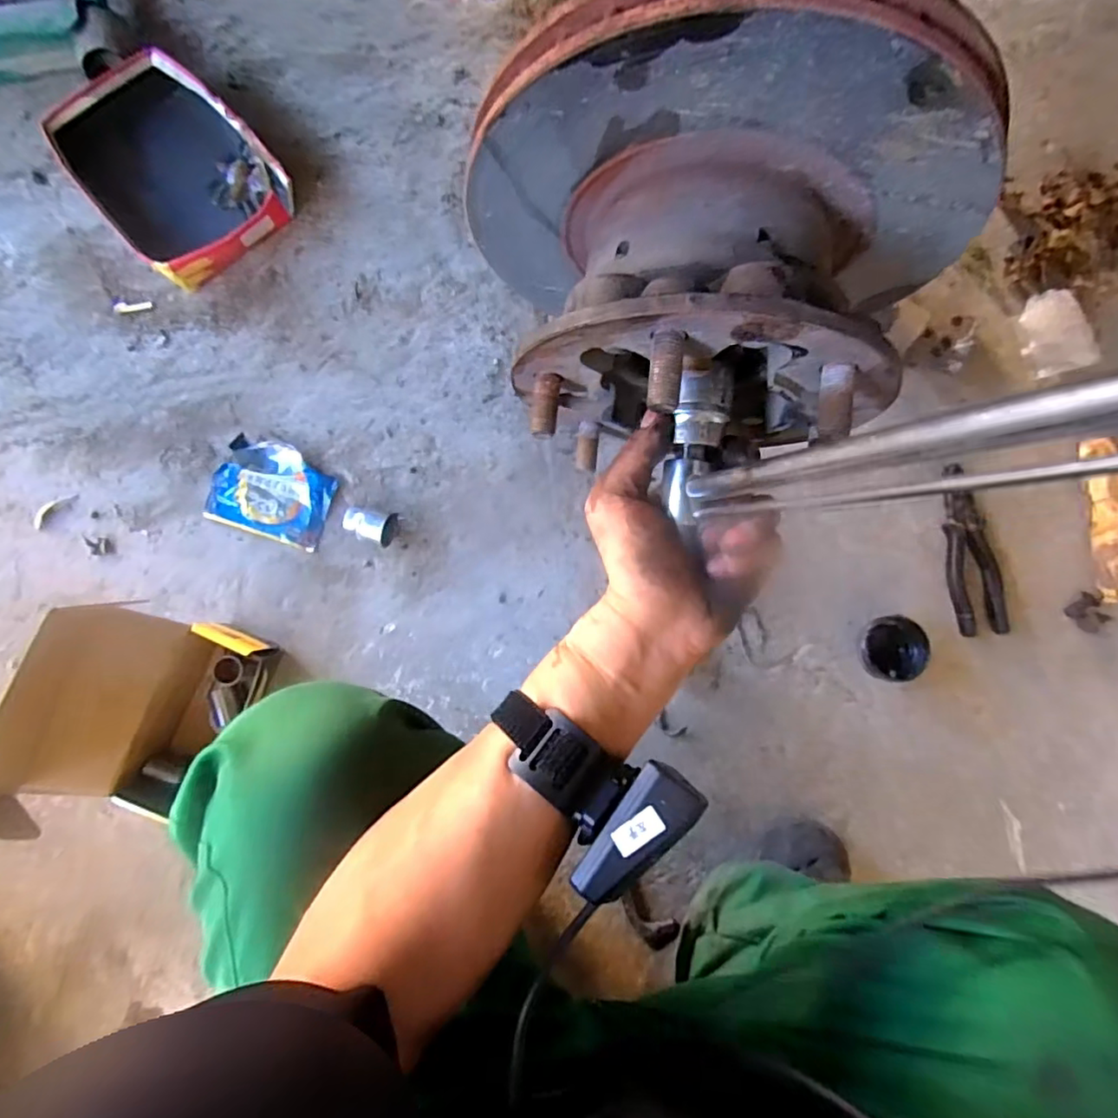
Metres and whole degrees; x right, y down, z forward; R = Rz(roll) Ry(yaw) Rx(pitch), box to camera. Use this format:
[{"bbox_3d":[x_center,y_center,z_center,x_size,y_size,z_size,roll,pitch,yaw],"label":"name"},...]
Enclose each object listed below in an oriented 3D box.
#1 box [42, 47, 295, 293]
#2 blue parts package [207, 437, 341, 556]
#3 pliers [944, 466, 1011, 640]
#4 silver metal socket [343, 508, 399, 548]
[{"bbox_3d":[-0.411,-0.414,0.631,0.168,0.047,0.227,-42,90,-5],"label":"box"},{"bbox_3d":[-0.305,-0.072,0.632,0.119,0.016,0.098,18,86,-2],"label":"blue parts package"},{"bbox_3d":[0.476,-0.011,0.680,0.062,0.012,0.192,-4,87,-4],"label":"pliers"},{"bbox_3d":[-0.200,-0.036,0.626,0.050,0.036,0.035,15,86,-2],"label":"silver metal socket"}]

